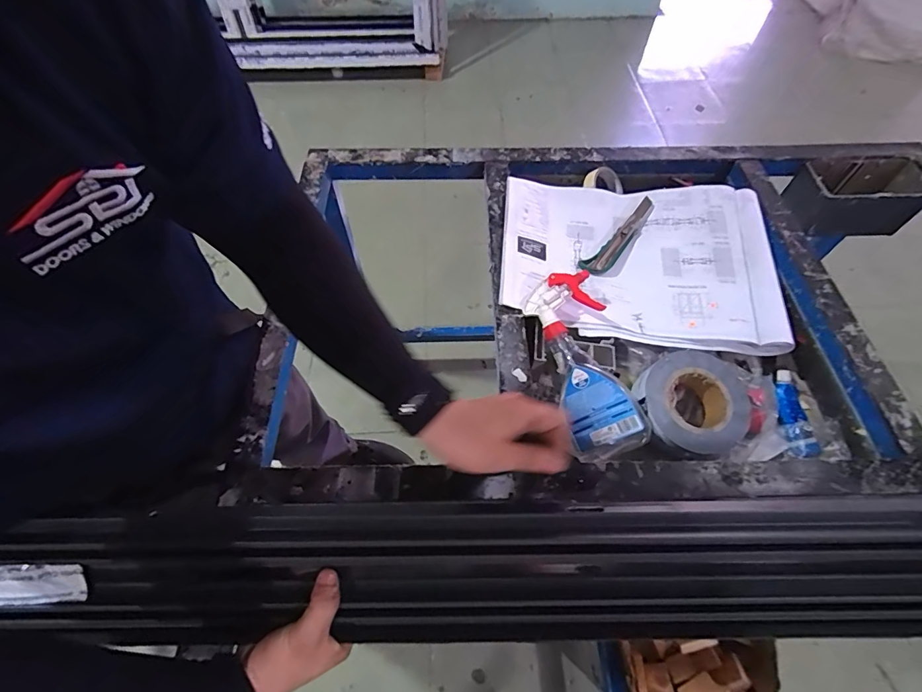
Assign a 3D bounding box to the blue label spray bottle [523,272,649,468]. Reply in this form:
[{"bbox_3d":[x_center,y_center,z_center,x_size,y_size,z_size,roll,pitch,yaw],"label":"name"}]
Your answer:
[{"bbox_3d":[0.171,0.024,0.606,0.103,0.079,0.259,-14,60,-8],"label":"blue label spray bottle"}]

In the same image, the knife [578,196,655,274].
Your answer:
[{"bbox_3d":[0.273,-0.191,0.739,0.044,0.023,0.192,34,65,19],"label":"knife"}]

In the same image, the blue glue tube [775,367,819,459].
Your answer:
[{"bbox_3d":[0.488,0.098,0.639,0.048,0.018,0.134,4,59,3],"label":"blue glue tube"}]

